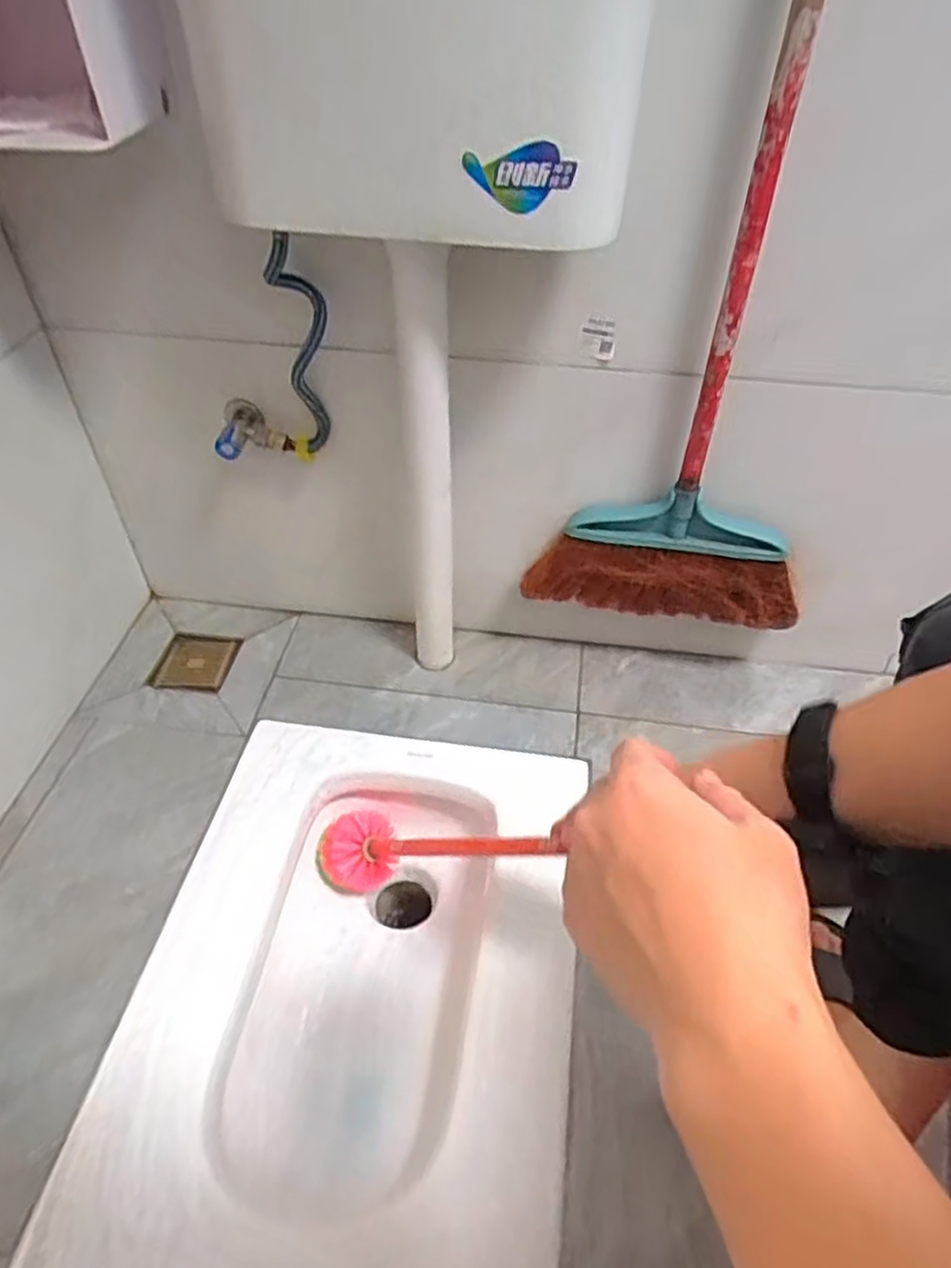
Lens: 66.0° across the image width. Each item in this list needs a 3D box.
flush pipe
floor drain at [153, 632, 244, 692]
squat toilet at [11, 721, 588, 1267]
[{"bbox_3d":[-0.053,-0.166,0.822,0.055,0.519,0.123,-3,45,-3],"label":"flush pipe"},{"bbox_3d":[-0.379,0.039,0.996,0.094,0.010,0.098,2,45,2],"label":"floor drain"},{"bbox_3d":[-0.110,0.371,0.763,0.409,0.159,0.538,6,46,6],"label":"squat toilet"}]

